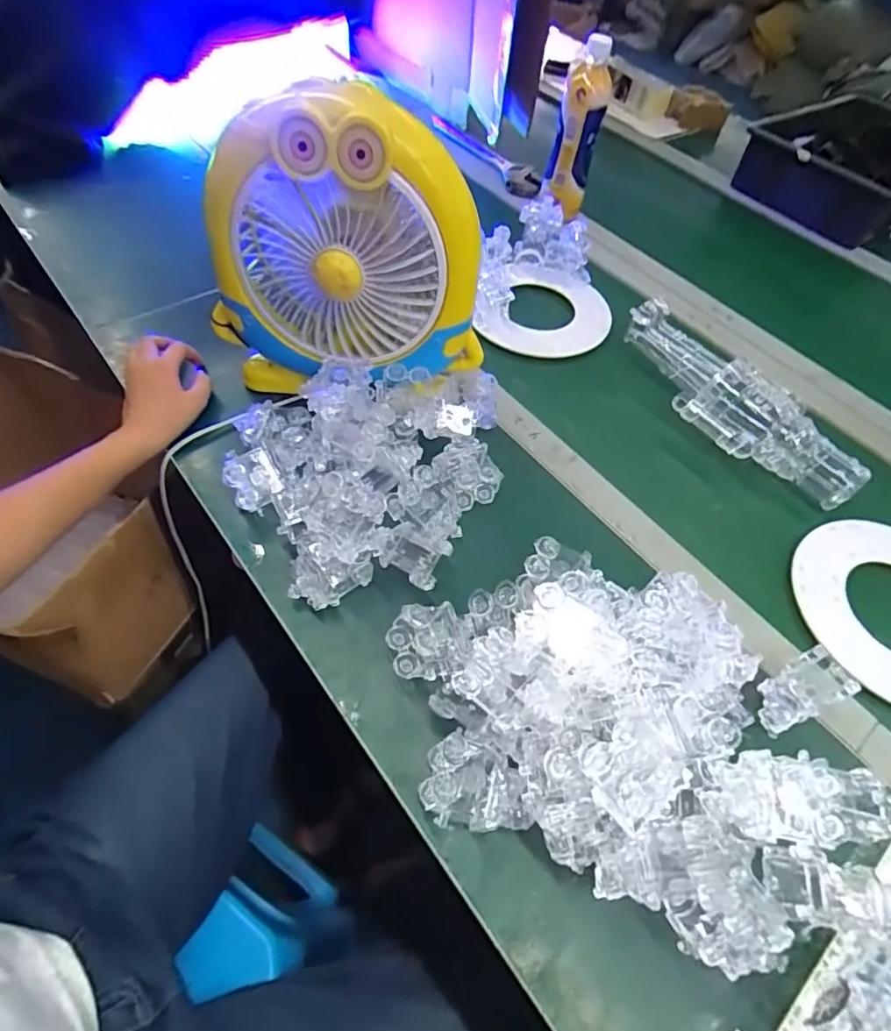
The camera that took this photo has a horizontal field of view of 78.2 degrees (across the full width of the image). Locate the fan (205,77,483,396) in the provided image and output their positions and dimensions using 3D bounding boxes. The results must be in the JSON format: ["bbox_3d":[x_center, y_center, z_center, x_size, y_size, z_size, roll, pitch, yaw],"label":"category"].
[{"bbox_3d":[-0.097,-0.232,0.518,0.244,0.263,0.130,-8,57,-9],"label":"fan"}]

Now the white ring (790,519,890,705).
[{"bbox_3d":[0.428,0.088,0.511,0.199,0.008,0.192,2,56,-3],"label":"white ring"}]

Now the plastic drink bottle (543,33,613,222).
[{"bbox_3d":[0.187,-0.543,0.784,0.065,0.204,0.063,14,56,2],"label":"plastic drink bottle"}]

